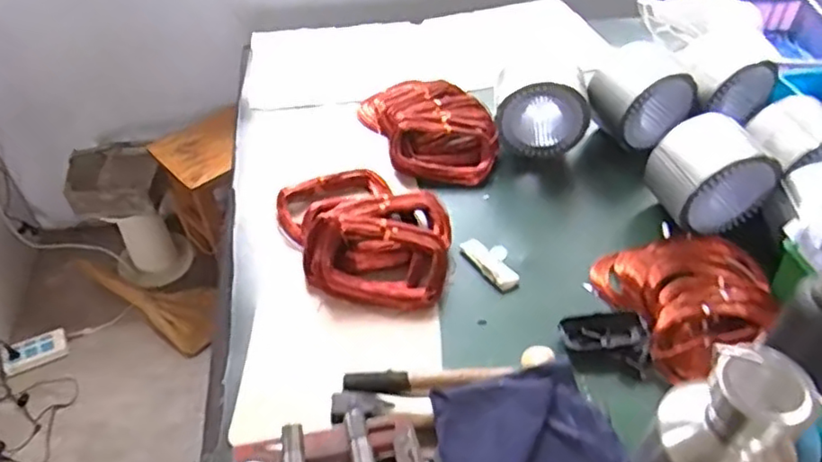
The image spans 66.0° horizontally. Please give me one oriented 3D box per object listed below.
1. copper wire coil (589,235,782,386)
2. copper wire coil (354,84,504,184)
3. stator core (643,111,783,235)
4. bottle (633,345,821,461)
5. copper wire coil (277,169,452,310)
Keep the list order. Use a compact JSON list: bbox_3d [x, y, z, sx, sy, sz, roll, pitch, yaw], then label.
[{"bbox_3d":[0.389,0.085,0.865,0.209,0.058,0.219,0,45,0],"label":"copper wire coil"},{"bbox_3d":[0.043,-0.184,1.132,0.201,0.062,0.263,-17,48,-16],"label":"copper wire coil"},{"bbox_3d":[0.444,-0.085,0.952,0.142,0.130,0.121,-16,47,-15],"label":"stator core"},{"bbox_3d":[0.281,0.210,0.587,0.107,0.219,0.105,0,45,0],"label":"bottle"},{"bbox_3d":[-0.060,0.001,0.944,0.222,0.057,0.291,-18,48,-17],"label":"copper wire coil"}]

